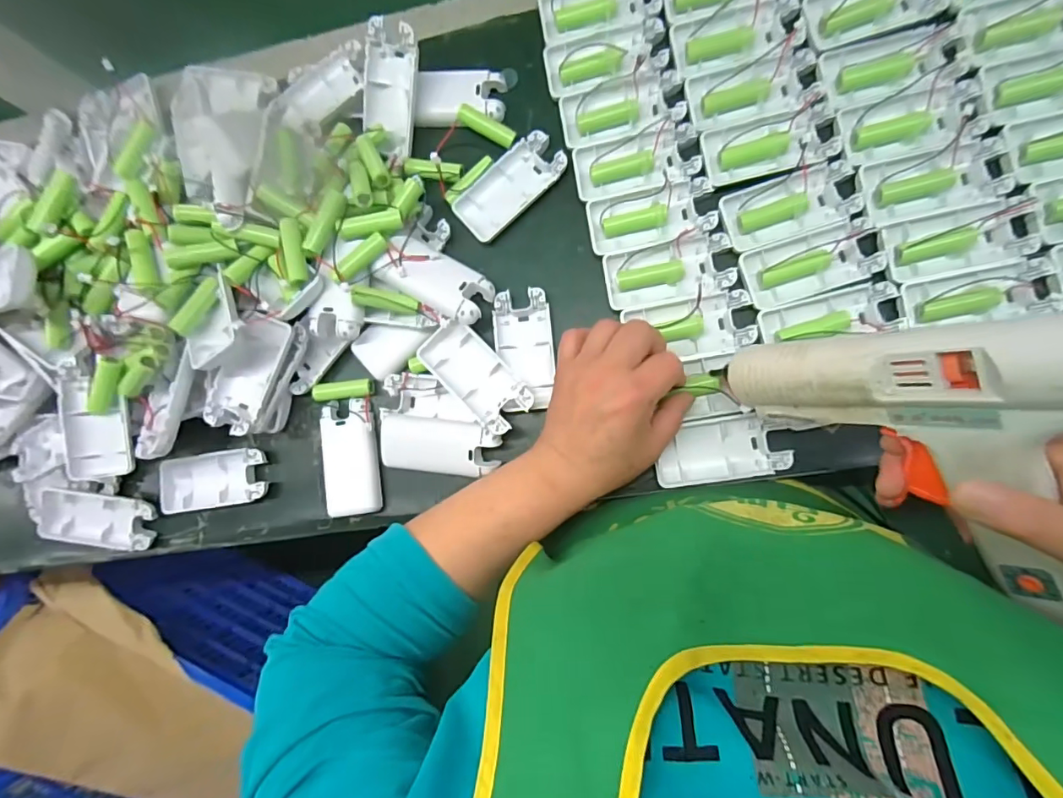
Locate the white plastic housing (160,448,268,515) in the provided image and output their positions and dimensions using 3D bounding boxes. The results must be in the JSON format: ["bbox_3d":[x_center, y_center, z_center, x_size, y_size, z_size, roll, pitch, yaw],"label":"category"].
[{"bbox_3d":[-0.267,0.068,0.423,0.091,0.012,0.046,-10,86,7],"label":"white plastic housing"}]

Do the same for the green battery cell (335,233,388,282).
[{"bbox_3d":[-0.126,-0.105,0.375,0.010,0.011,0.046,42,78,8],"label":"green battery cell"}]

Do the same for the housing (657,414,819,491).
[{"bbox_3d":[0.143,0.037,0.369,0.101,0.022,0.044,-10,86,7],"label":"housing"}]

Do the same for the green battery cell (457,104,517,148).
[{"bbox_3d":[-0.036,-0.222,0.412,0.048,0.014,0.015,26,91,-8],"label":"green battery cell"}]

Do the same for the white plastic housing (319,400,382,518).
[{"bbox_3d":[-0.146,0.048,0.403,0.046,0.009,0.089,-8,86,7],"label":"white plastic housing"}]

